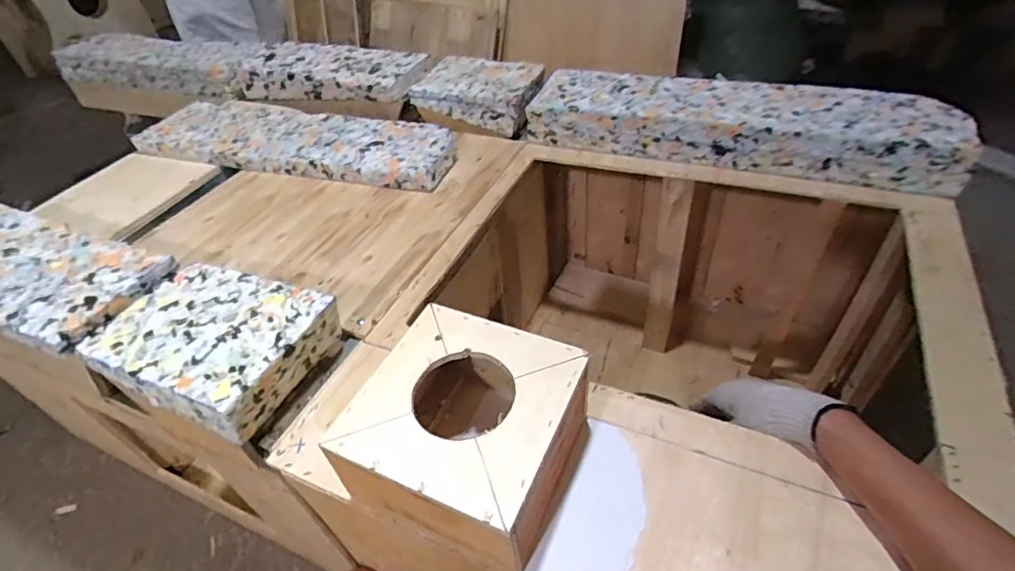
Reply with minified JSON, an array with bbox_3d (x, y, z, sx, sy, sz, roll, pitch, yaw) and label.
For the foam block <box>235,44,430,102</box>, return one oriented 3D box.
[{"bbox_3d":[-0.408,-0.483,1.146,0.481,0.050,0.164,12,47,18],"label":"foam block"}]

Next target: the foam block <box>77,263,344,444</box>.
[{"bbox_3d":[-0.332,0.063,0.582,0.225,0.059,0.166,15,48,21],"label":"foam block"}]

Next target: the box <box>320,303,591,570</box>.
[{"bbox_3d":[-0.033,0.127,0.462,0.176,0.090,0.171,15,48,21],"label":"box"}]

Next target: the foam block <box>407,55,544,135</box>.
[{"bbox_3d":[-0.057,-0.392,1.044,0.241,0.077,0.169,12,47,18],"label":"foam block"}]

